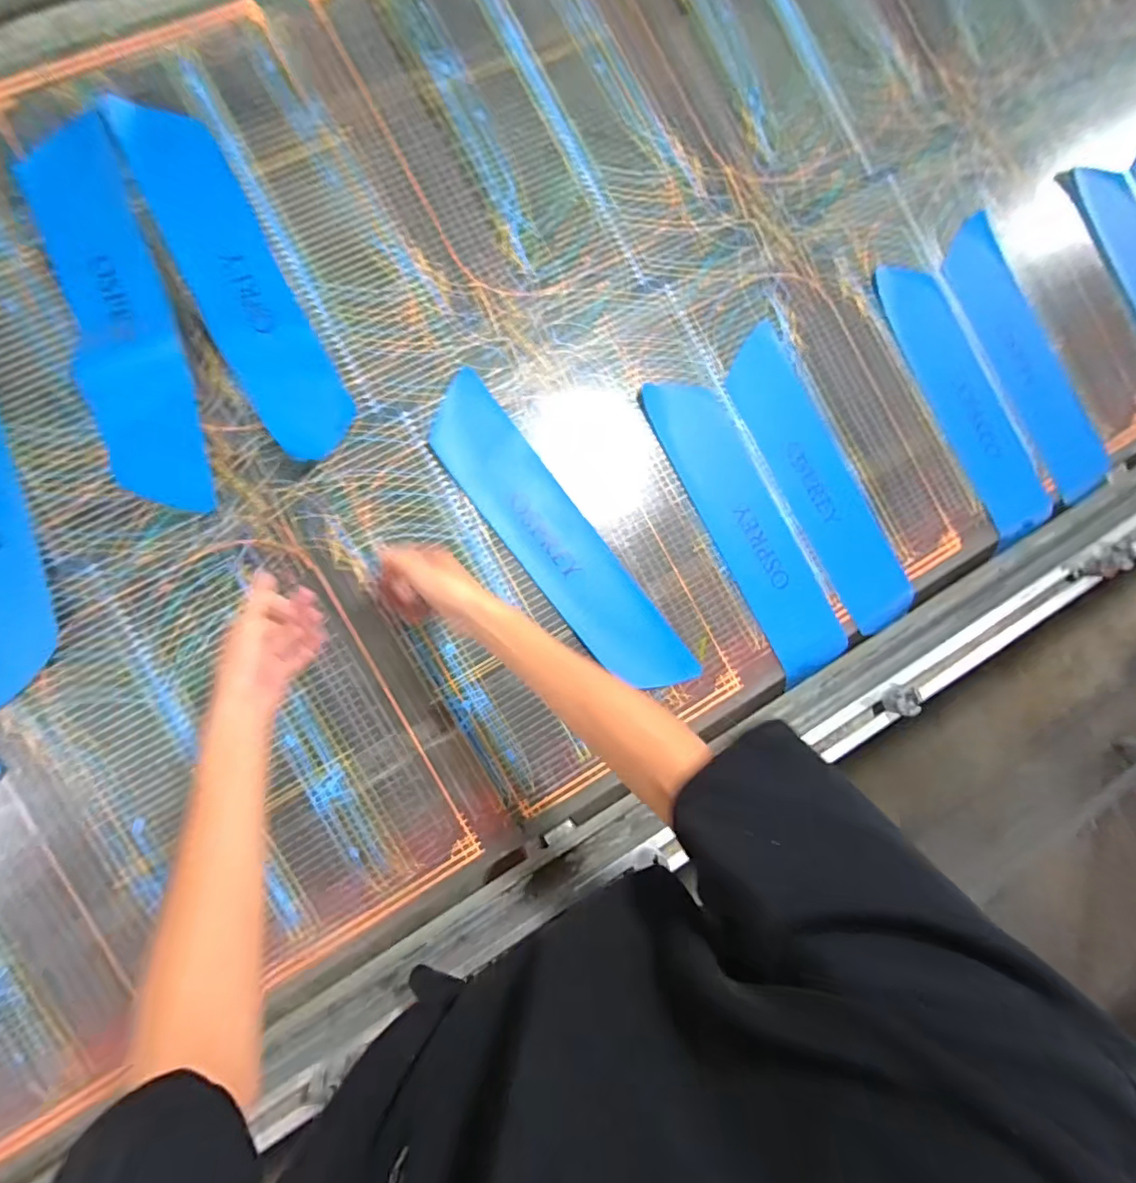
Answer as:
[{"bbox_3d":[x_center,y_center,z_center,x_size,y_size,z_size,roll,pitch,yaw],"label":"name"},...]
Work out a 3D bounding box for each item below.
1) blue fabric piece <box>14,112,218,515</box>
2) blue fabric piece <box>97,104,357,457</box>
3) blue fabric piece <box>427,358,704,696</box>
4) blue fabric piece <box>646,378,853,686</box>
[{"bbox_3d":[-0.524,-0.314,0.630,0.116,0.009,0.463,-18,89,-8],"label":"blue fabric piece"},{"bbox_3d":[-0.401,-0.380,0.650,0.102,0.018,0.467,-27,88,-13],"label":"blue fabric piece"},{"bbox_3d":[-0.012,-0.060,0.692,0.106,0.010,0.467,-39,92,-8],"label":"blue fabric piece"},{"bbox_3d":[0.251,-0.085,0.741,0.104,0.014,0.444,-30,96,-12],"label":"blue fabric piece"}]

